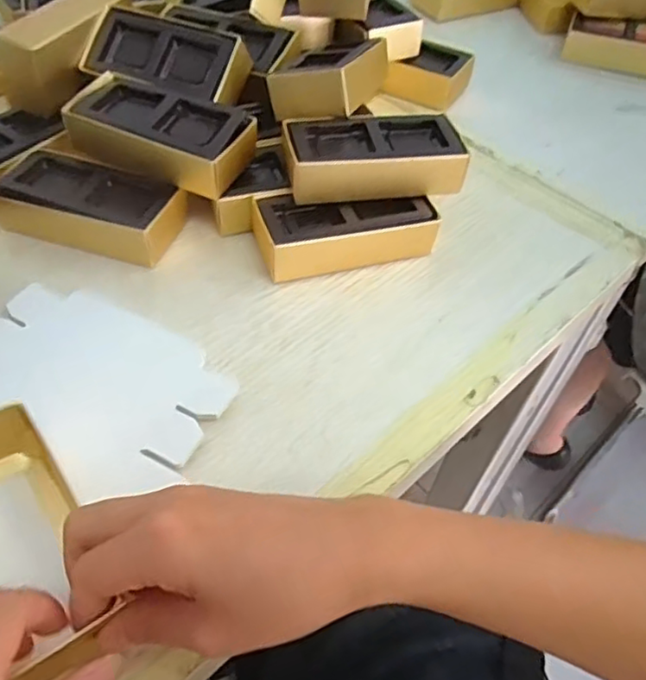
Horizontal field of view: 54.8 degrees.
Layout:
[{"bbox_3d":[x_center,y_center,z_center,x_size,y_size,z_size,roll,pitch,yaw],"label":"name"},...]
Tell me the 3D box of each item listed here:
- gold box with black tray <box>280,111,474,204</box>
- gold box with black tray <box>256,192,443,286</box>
[{"bbox_3d":[0.033,-0.124,0.417,0.113,0.029,0.055,-7,51,-8],"label":"gold box with black tray"},{"bbox_3d":[0.014,-0.077,0.422,0.116,0.032,0.051,-11,52,-13],"label":"gold box with black tray"}]

